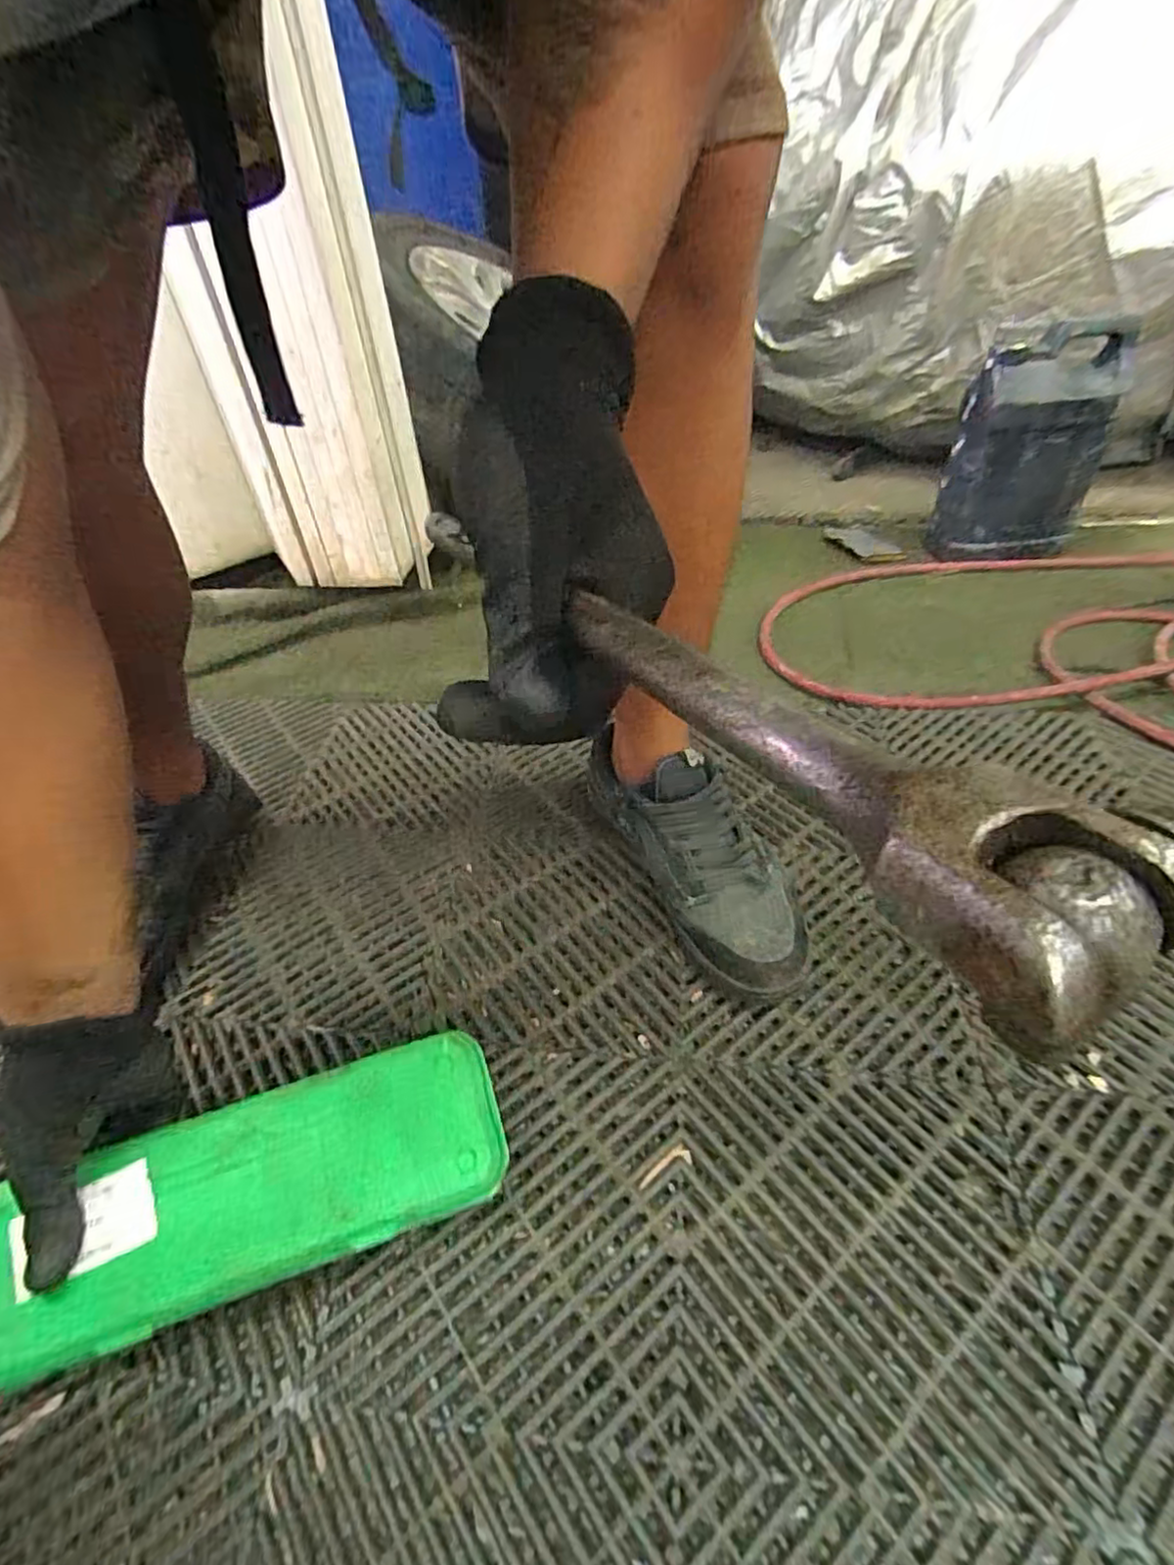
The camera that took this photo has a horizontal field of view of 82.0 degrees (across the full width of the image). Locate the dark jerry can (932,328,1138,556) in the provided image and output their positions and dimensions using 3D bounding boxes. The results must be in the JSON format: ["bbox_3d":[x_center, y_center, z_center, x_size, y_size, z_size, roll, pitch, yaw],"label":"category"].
[{"bbox_3d":[0.587,-0.437,0.917,0.186,0.279,0.127,19,48,22],"label":"dark jerry can"}]

